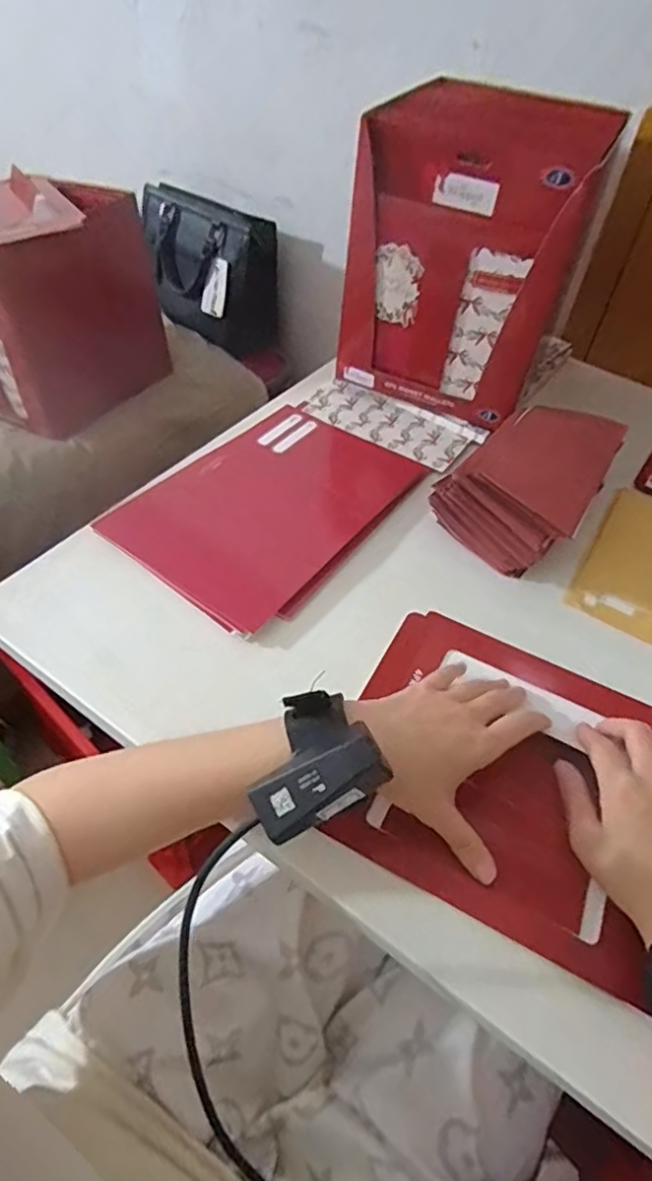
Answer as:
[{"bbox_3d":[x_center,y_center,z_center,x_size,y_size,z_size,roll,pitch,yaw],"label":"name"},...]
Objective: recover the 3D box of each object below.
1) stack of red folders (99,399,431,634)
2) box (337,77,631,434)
[{"bbox_3d":[-0.053,-0.084,0.565,0.197,0.017,0.258,30,52,20],"label":"stack of red folders"},{"bbox_3d":[0.144,-0.352,0.630,0.209,0.239,0.219,17,49,9],"label":"box"}]

